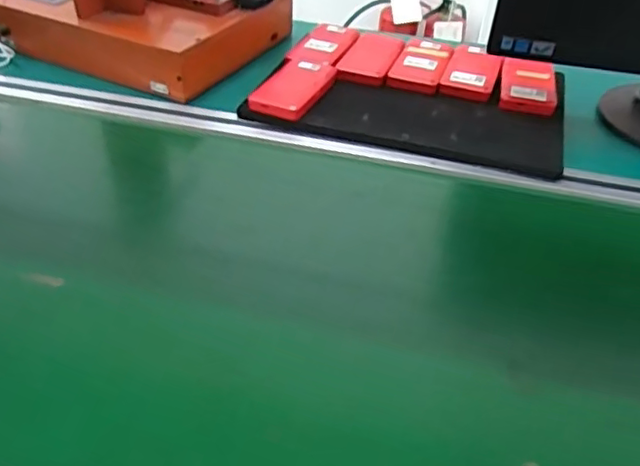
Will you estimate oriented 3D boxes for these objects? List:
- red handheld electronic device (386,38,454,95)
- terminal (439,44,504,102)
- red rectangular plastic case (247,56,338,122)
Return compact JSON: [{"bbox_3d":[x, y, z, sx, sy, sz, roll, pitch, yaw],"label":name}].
[{"bbox_3d":[0.129,-0.213,0.757,0.062,0.013,0.126,14,42,13],"label":"red handheld electronic device"},{"bbox_3d":[0.192,-0.203,0.756,0.065,0.016,0.117,15,42,14],"label":"terminal"},{"bbox_3d":[-0.028,-0.173,0.704,0.065,0.010,0.127,16,42,16],"label":"red rectangular plastic case"}]

